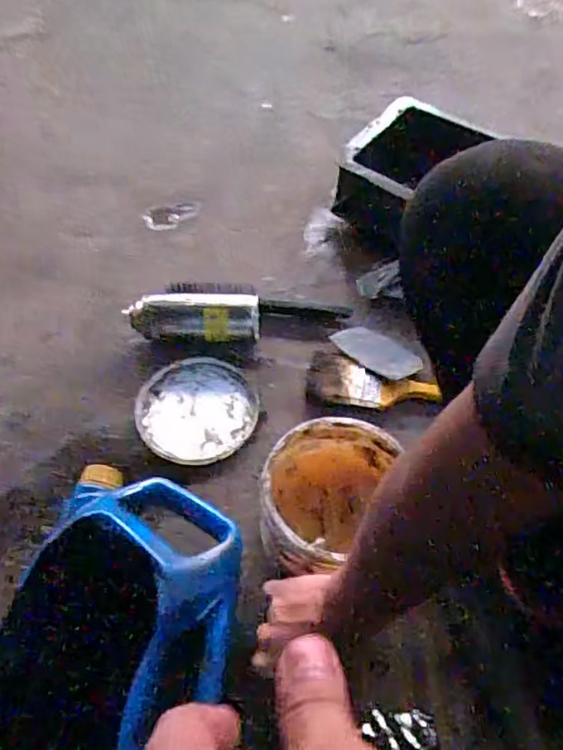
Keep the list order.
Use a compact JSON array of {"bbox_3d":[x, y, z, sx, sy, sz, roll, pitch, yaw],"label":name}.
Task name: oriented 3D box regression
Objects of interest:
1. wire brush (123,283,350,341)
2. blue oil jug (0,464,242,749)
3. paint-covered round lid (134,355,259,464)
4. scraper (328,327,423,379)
[{"bbox_3d":[-0.059,-0.091,0.848,0.305,0.059,0.095,1,54,-2],"label":"wire brush"},{"bbox_3d":[-0.165,0.241,0.577,0.234,0.107,0.304,6,56,4],"label":"blue oil jug"},{"bbox_3d":[-0.110,0.044,0.783,0.152,0.011,0.150,2,54,-1],"label":"paint-covered round lid"},{"bbox_3d":[0.130,-0.034,0.823,0.122,0.004,0.055,32,59,23],"label":"scraper"}]

